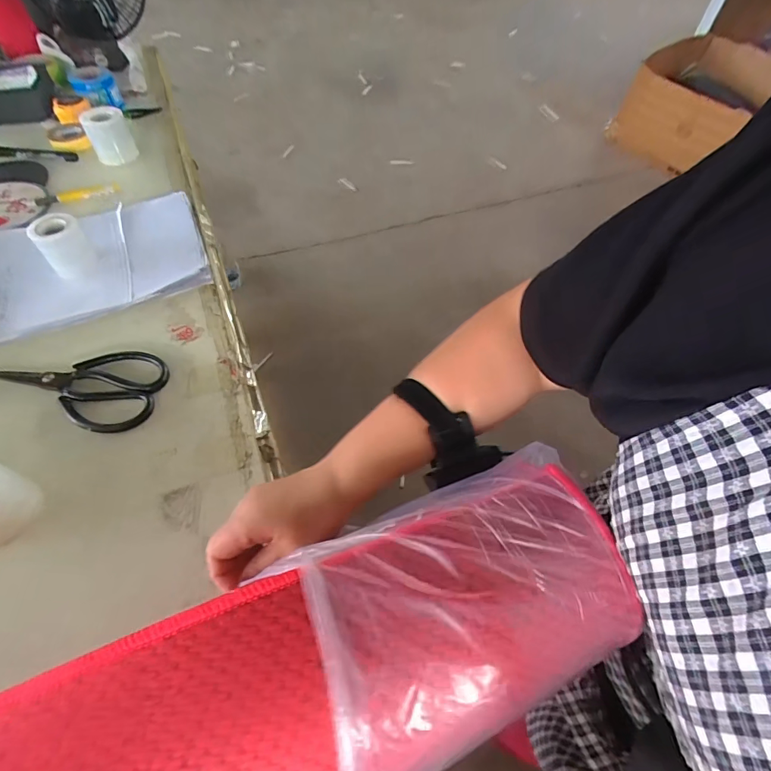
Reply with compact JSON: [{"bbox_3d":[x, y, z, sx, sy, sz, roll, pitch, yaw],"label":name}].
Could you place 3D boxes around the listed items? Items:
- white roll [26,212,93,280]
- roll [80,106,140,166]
[{"bbox_3d":[-0.428,-0.187,0.570,0.059,0.062,0.054,-35,64,-23],"label":"white roll"},{"bbox_3d":[-0.480,-0.435,0.742,0.069,0.071,0.057,-26,61,-19],"label":"roll"}]

